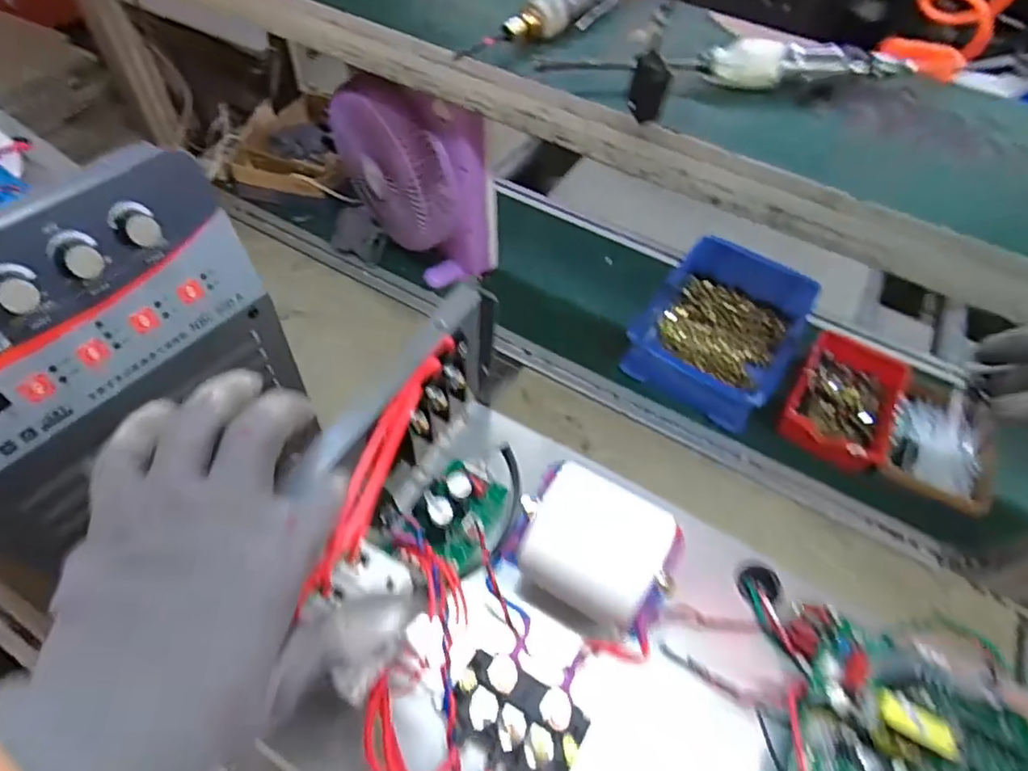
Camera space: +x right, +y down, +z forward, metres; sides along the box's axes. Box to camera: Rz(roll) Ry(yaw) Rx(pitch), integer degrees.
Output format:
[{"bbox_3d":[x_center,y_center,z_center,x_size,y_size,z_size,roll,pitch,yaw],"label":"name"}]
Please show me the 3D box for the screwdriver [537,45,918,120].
[{"bbox_3d":[0.299,-0.333,0.611,0.258,0.046,0.033,-2,54,-5],"label":"screwdriver"}]

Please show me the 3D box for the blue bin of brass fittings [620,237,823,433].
[{"bbox_3d":[0.313,-0.089,0.897,0.209,0.087,0.271,29,57,16],"label":"blue bin of brass fittings"}]

